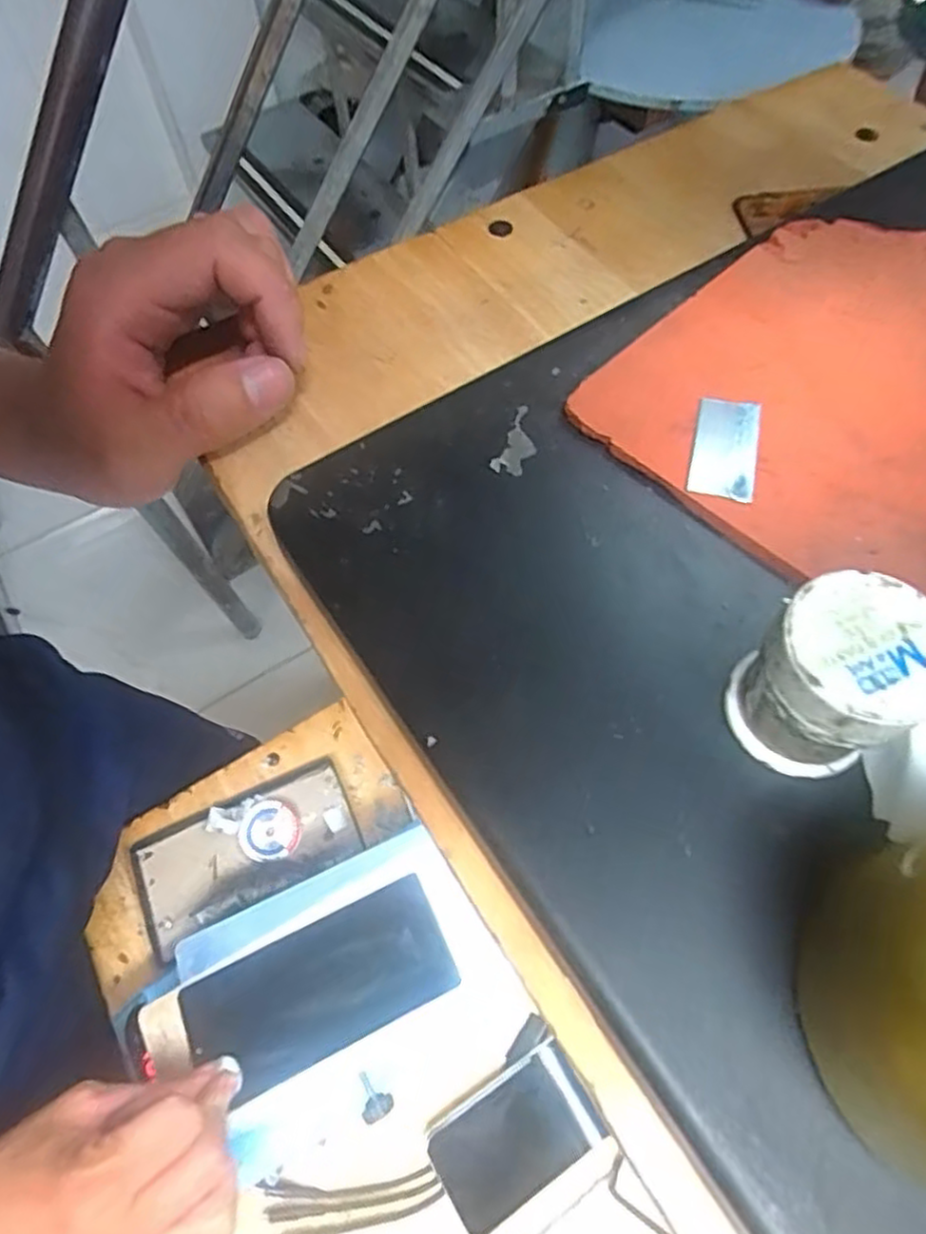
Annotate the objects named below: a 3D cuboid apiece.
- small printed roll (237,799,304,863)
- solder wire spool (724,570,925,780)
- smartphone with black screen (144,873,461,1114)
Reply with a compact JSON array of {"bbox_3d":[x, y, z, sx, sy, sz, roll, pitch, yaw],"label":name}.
[{"bbox_3d":[-0.157,0.176,0.573,0.047,0.014,0.047,0,62,1],"label":"small printed roll"},{"bbox_3d":[0.082,0.015,0.158,0.032,0.042,0.032,0,62,1],"label":"solder wire spool"},{"bbox_3d":[-0.093,0.218,0.404,0.169,0.010,0.075,-18,63,-9],"label":"smartphone with black screen"}]

